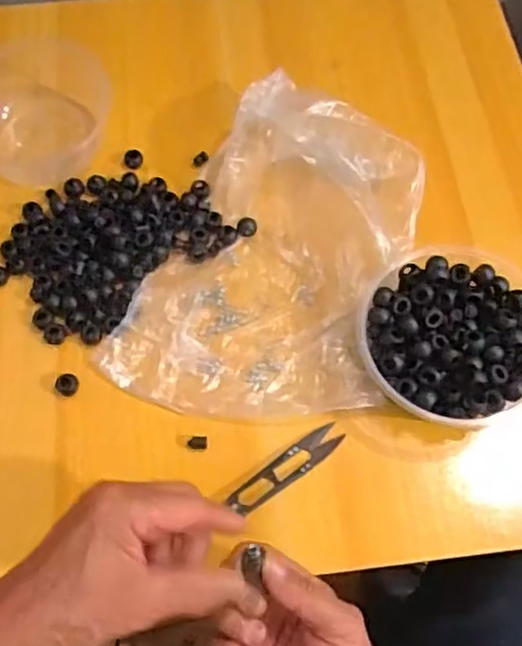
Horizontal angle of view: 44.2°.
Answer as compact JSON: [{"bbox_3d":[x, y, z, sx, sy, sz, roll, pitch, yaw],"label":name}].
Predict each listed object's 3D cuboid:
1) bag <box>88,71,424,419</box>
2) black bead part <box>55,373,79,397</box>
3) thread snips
[{"bbox_3d":[0.021,-0.058,0.534,0.209,0.050,0.299,22,69,8],"label":"bag"},{"bbox_3d":[-0.154,0.049,0.511,0.016,0.008,0.017,0,68,-1],"label":"black bead part"},{"bbox_3d":[0.021,0.110,0.487,0.097,0.006,0.022,-35,72,-14],"label":"thread snips"}]

